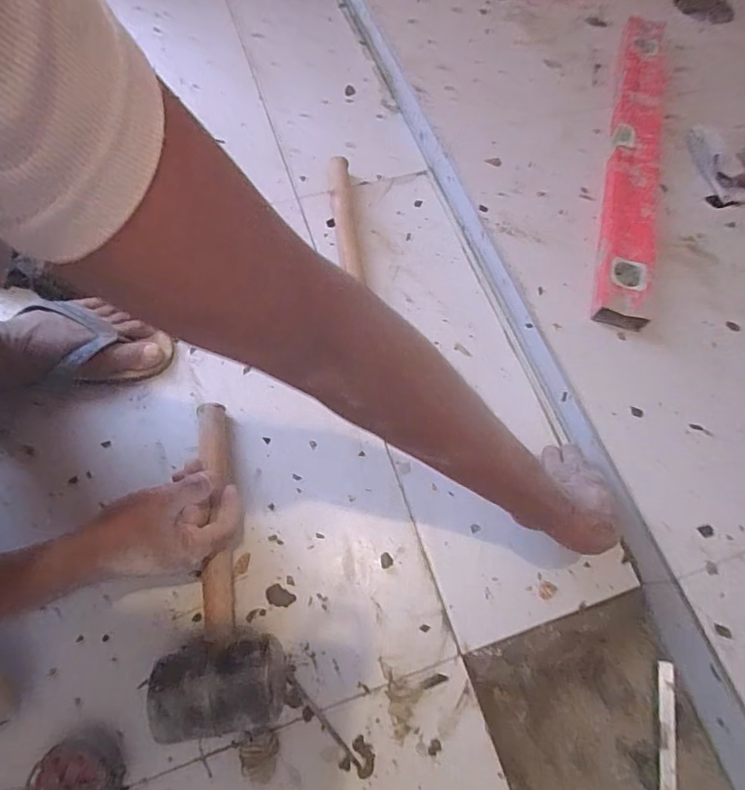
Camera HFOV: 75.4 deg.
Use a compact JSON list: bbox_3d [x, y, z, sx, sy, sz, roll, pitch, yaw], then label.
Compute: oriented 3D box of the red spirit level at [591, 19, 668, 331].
[{"bbox_3d":[0.351,-0.325,0.644,0.059,0.029,0.560,15,66,5],"label":"red spirit level"}]

